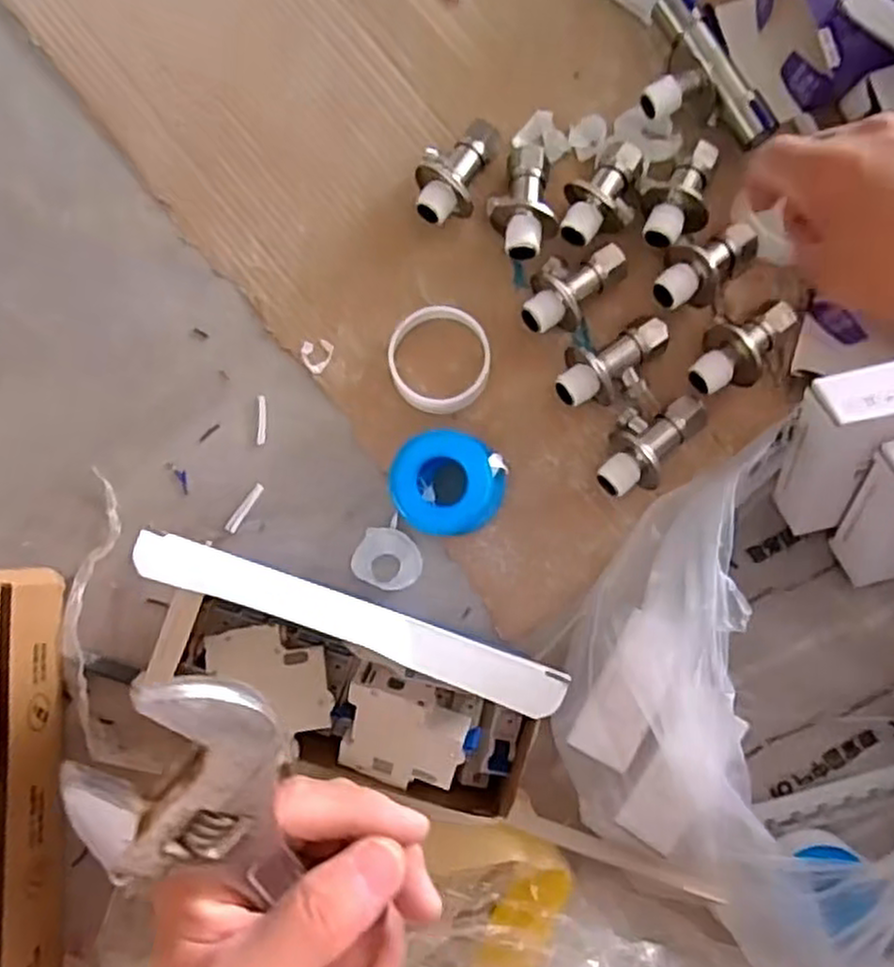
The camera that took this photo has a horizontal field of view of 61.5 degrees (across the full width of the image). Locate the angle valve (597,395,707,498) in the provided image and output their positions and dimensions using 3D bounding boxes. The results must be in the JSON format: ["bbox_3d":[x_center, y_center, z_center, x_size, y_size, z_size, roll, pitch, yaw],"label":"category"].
[{"bbox_3d":[0.127,-0.027,0.483,0.042,0.033,0.083,40,84,3],"label":"angle valve"}]

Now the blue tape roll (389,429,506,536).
[{"bbox_3d":[0.001,0.001,0.482,0.071,0.042,0.062,-2,83,-2],"label":"blue tape roll"}]

